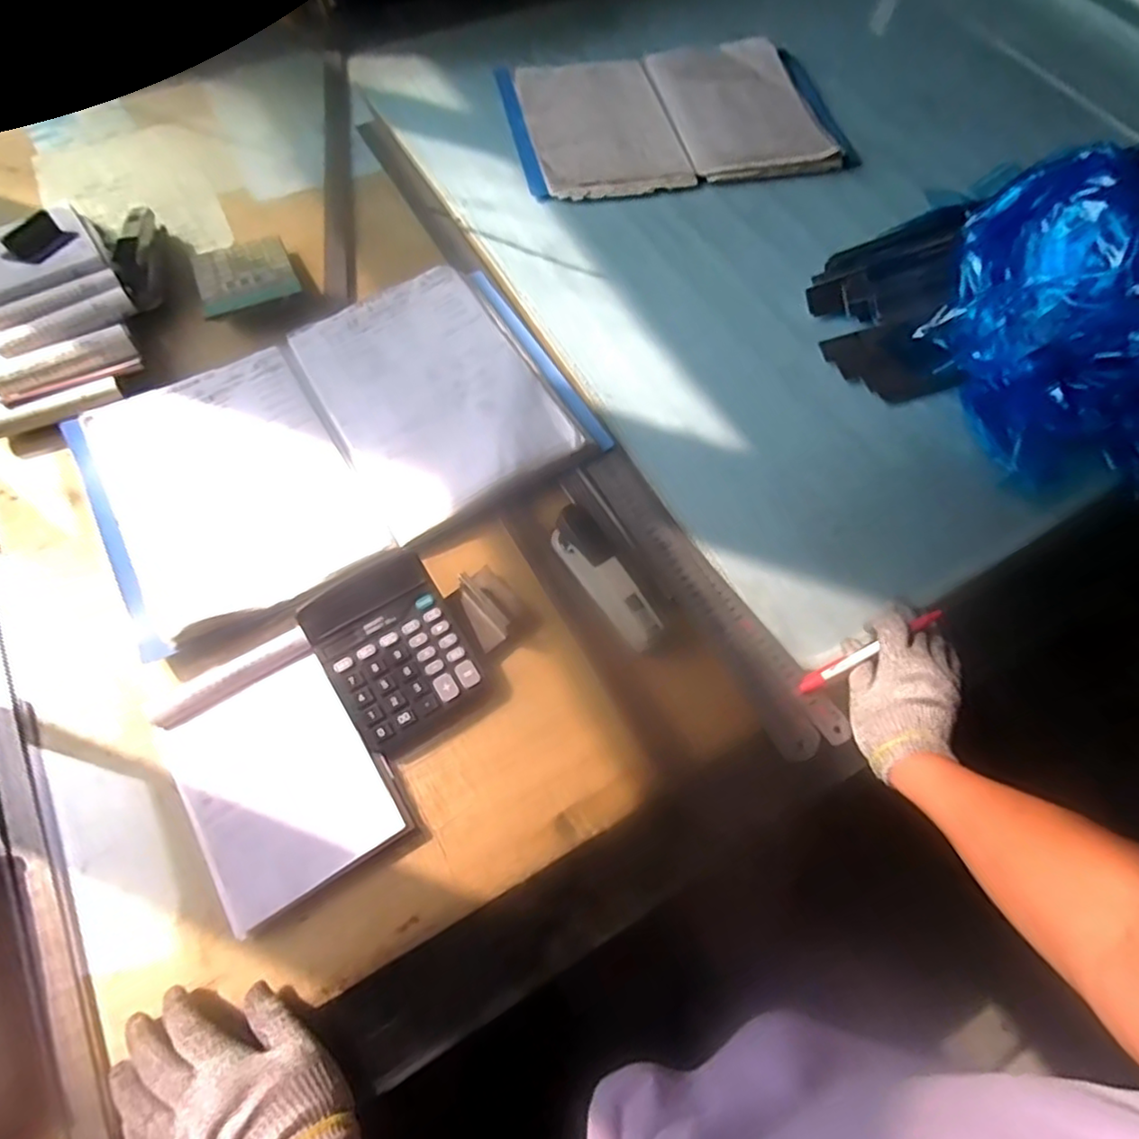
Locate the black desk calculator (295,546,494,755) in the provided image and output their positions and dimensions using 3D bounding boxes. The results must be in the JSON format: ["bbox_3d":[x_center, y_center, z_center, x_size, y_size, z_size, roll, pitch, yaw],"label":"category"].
[{"bbox_3d":[-0.150,0.069,0.552,0.119,0.035,0.149,-30,68,-15],"label":"black desk calculator"}]

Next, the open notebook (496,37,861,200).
[{"bbox_3d":[0.159,-0.687,0.960,0.487,0.023,0.334,-13,64,-7],"label":"open notebook"}]

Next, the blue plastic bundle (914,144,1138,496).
[{"bbox_3d":[0.568,-0.269,0.678,0.282,0.166,0.319,-2,63,-2],"label":"blue plastic bundle"}]

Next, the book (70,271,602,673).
[{"bbox_3d":[-0.244,-0.142,0.672,0.482,0.038,0.318,-28,67,-14],"label":"book"}]

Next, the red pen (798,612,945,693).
[{"bbox_3d":[0.278,0.072,0.583,0.154,0.016,0.015,-28,67,-4],"label":"red pen"}]

